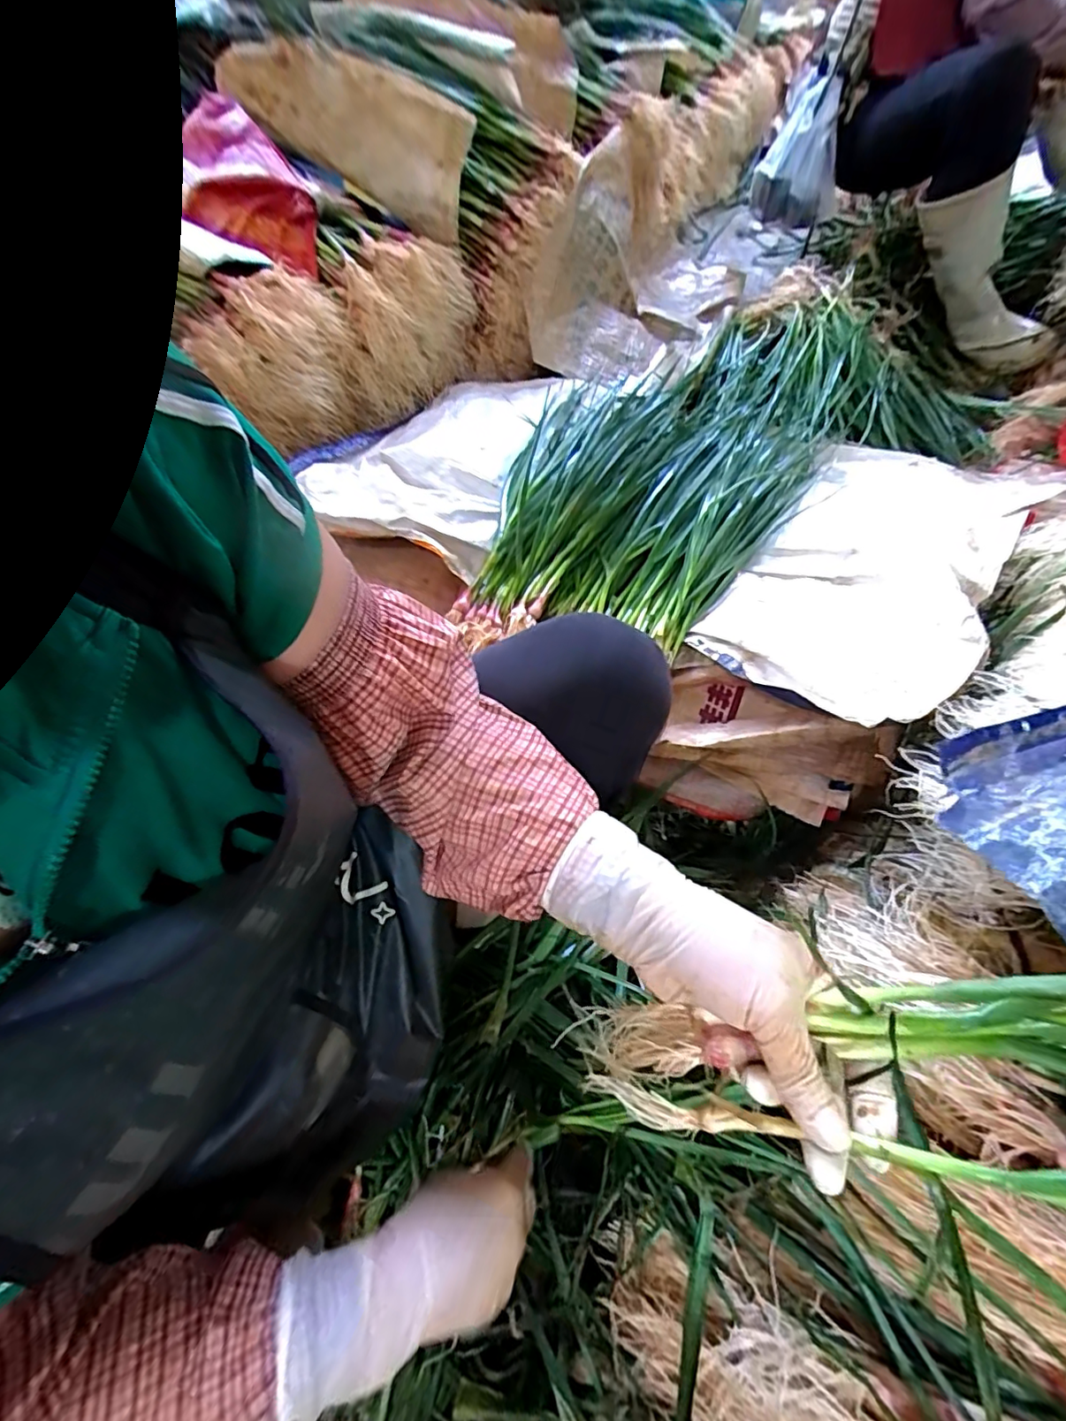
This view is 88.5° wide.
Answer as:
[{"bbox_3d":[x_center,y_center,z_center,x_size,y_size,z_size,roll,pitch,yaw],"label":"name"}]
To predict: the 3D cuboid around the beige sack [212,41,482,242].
[{"bbox_3d":[-0.313,-1.001,0.955,0.471,0.180,0.135,31,69,16],"label":"beige sack"}]

